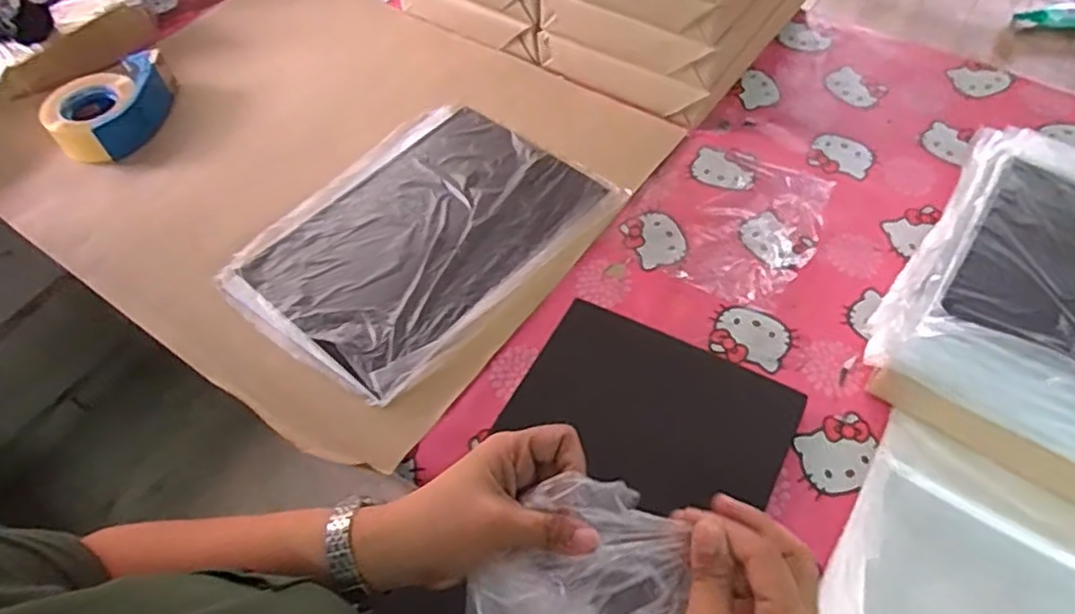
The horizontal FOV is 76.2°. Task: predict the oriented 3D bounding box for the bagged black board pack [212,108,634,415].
[{"bbox_3d":[-0.137,-0.087,0.818,0.291,0.018,0.395,35,63,23],"label":"bagged black board pack"}]

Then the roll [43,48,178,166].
[{"bbox_3d":[-0.564,-0.264,0.914,0.162,0.061,0.117,-25,58,-15],"label":"roll"}]

